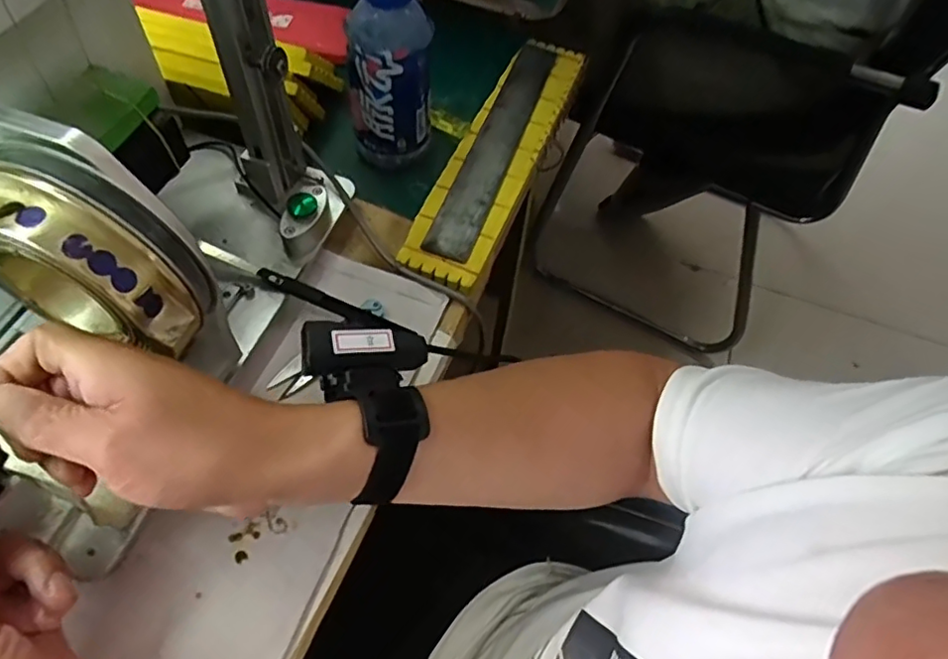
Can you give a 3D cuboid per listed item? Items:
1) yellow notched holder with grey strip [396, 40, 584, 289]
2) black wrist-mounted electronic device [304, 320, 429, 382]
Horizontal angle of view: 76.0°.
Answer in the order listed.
[{"bbox_3d":[0.026,-0.176,0.574,0.073,0.014,0.330,20,58,8],"label":"yellow notched holder with grey strip"},{"bbox_3d":[-0.062,0.009,0.348,0.069,0.017,0.030,-6,58,-9],"label":"black wrist-mounted electronic device"}]

